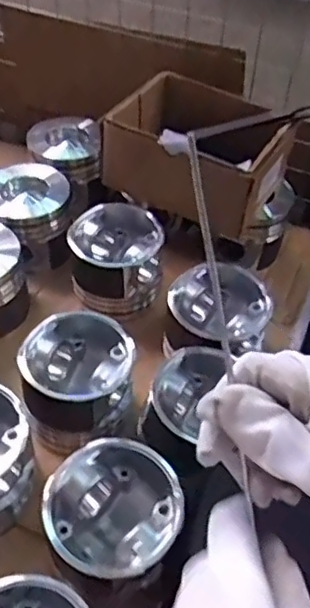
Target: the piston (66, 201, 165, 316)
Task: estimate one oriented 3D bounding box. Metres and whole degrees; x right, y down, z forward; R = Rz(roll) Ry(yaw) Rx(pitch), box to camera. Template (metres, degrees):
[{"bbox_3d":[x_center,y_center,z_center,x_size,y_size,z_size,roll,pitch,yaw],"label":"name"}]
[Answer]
[{"bbox_3d":[-0.048,-0.058,0.757,0.113,0.082,0.115,1,47,-1],"label":"piston"}]

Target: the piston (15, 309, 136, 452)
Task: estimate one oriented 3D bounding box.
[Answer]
[{"bbox_3d":[-0.080,0.078,0.630,0.114,0.087,0.116,-11,49,-12],"label":"piston"}]

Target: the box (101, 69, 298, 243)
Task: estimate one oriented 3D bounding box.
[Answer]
[{"bbox_3d":[0.063,-0.192,0.776,0.199,0.120,0.162,25,51,19],"label":"box"}]

